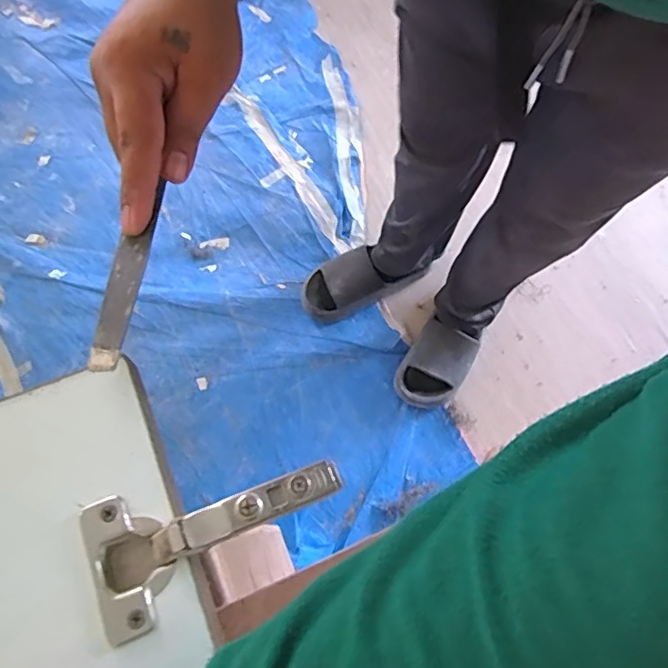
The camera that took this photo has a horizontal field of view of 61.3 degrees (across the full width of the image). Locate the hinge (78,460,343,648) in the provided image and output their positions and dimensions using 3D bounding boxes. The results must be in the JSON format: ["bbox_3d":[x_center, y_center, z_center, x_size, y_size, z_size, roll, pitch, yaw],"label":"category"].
[{"bbox_3d":[-0.055,0.088,0.263,0.118,0.020,0.060,-23,73,-8],"label":"hinge"}]

